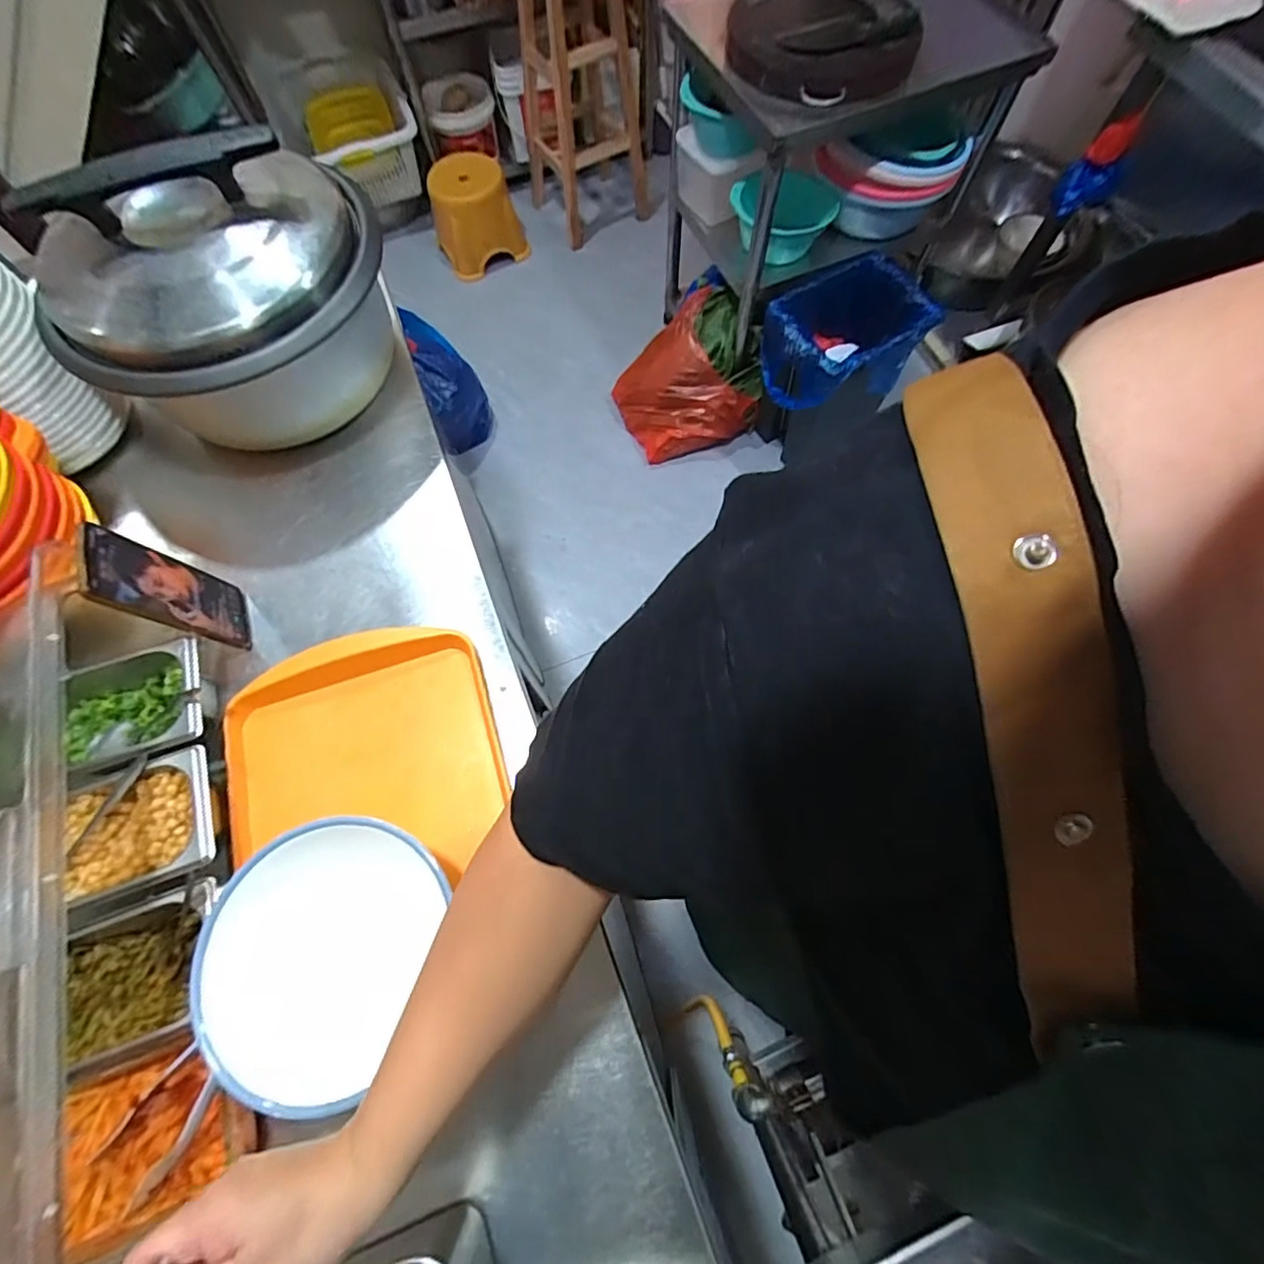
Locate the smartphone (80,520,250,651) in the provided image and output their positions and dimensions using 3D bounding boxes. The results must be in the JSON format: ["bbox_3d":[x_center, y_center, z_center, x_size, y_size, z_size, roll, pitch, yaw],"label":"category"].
[{"bbox_3d":[-0.443,-0.039,0.552,0.009,0.165,0.083,-23,75,3],"label":"smartphone"}]

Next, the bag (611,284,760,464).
[{"bbox_3d":[0.145,-0.676,1.587,0.320,0.278,0.323,-32,72,-10],"label":"bag"}]

